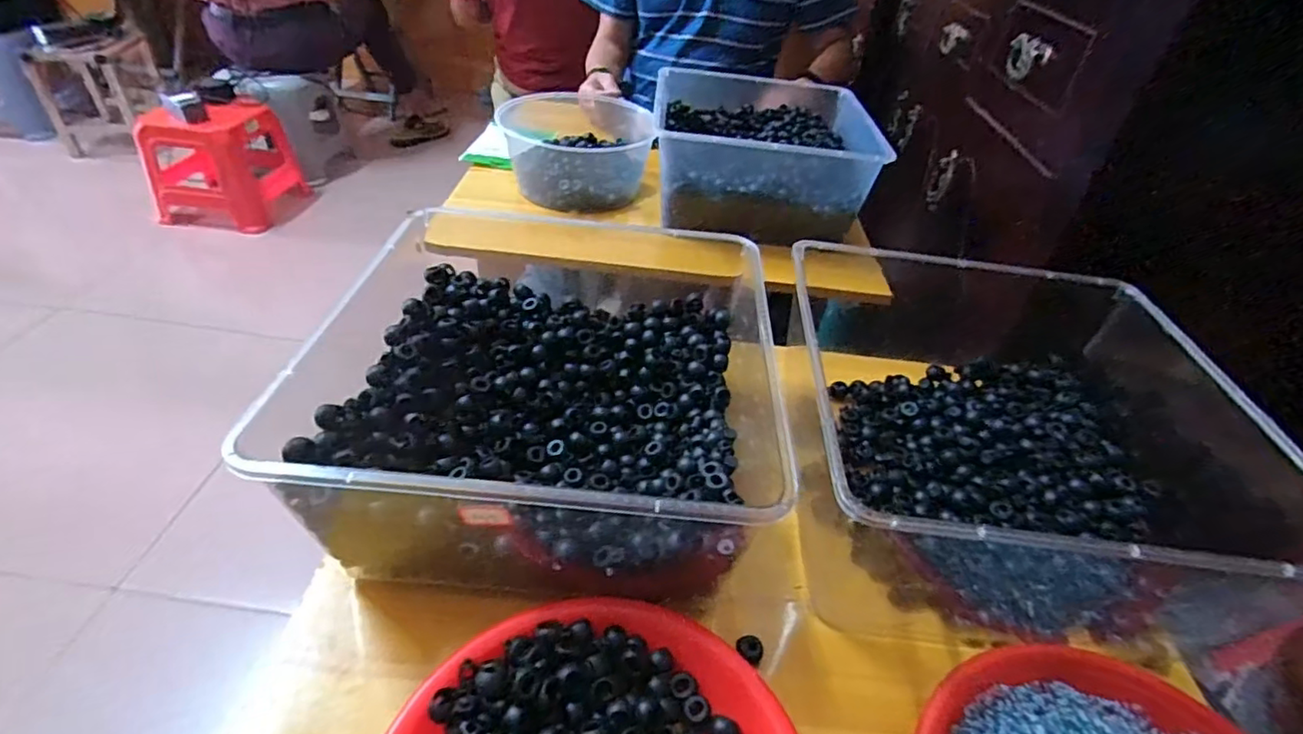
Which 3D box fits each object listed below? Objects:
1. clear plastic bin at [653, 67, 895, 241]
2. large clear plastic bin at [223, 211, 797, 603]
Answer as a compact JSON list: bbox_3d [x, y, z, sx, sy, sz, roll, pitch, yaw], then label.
[{"bbox_3d":[0.151,-0.314,0.879,0.281,0.119,0.307,4,40,-3],"label":"clear plastic bin"},{"bbox_3d":[-0.070,0.026,0.447,0.284,0.132,0.271,6,40,-1],"label":"large clear plastic bin"}]

